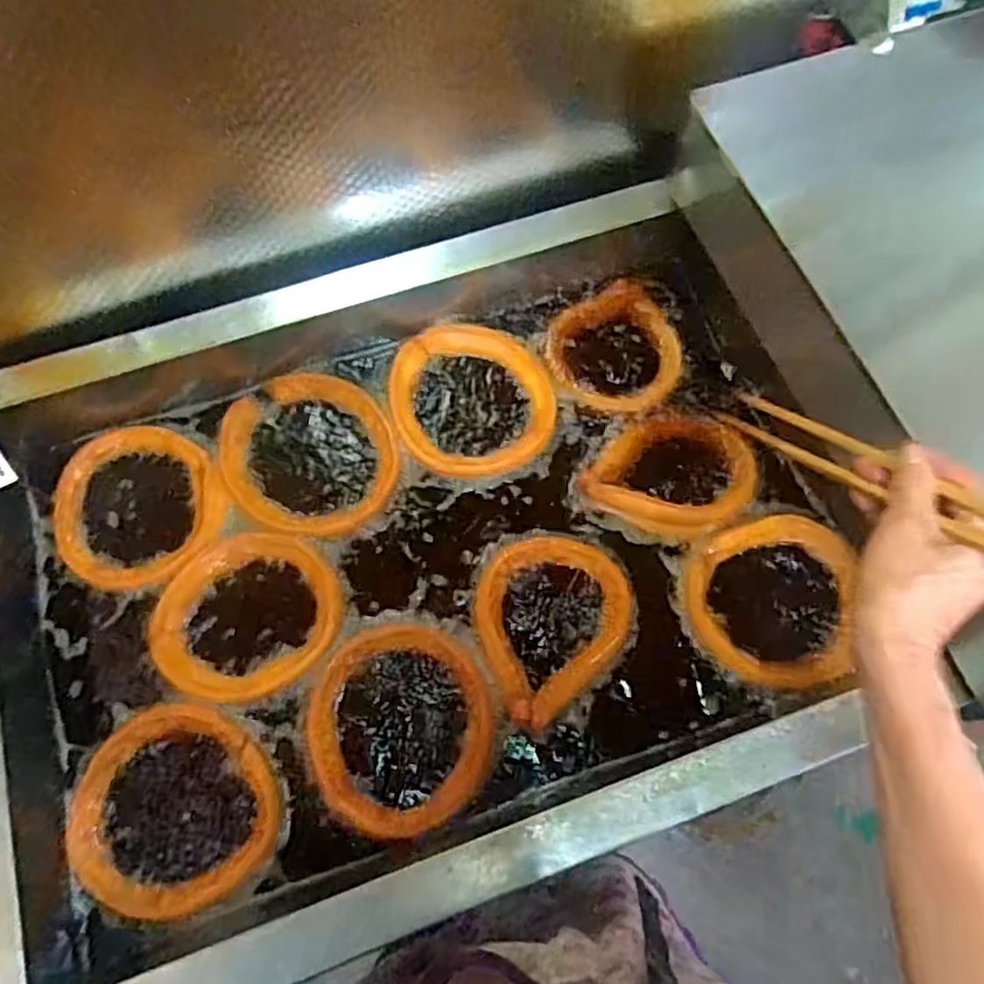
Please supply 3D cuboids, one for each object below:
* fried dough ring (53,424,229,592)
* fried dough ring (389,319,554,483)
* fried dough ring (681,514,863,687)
[{"bbox_3d":[-0.356,0.012,0.684,0.167,0.013,0.159,0,68,-1],"label":"fried dough ring"},{"bbox_3d":[-0.021,-0.099,0.720,0.171,0.017,0.172,0,68,-1],"label":"fried dough ring"},{"bbox_3d":[0.254,0.096,0.632,0.142,0.031,0.157,11,68,4],"label":"fried dough ring"}]

